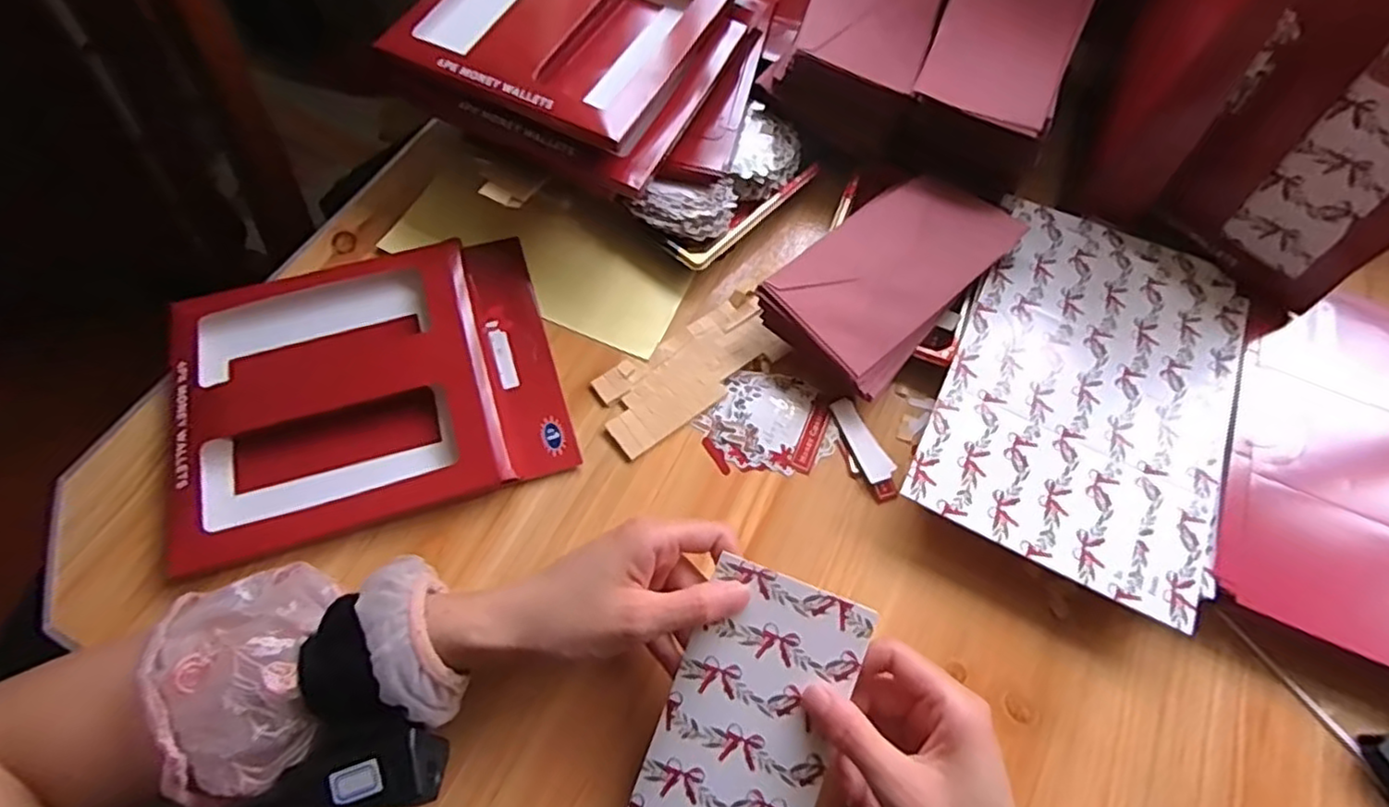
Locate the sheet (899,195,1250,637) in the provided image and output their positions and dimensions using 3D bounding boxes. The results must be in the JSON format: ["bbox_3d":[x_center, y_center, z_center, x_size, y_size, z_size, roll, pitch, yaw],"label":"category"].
[{"bbox_3d":[0.265,-0.016,0.450,0.176,0.006,0.276,24,65,9],"label":"sheet"}]

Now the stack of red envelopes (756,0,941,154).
[{"bbox_3d":[0.138,-0.304,0.541,0.103,0.060,0.181,23,65,8],"label":"stack of red envelopes"}]

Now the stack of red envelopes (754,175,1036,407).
[{"bbox_3d":[0.144,-0.097,0.483,0.099,0.031,0.190,42,69,16],"label":"stack of red envelopes"}]

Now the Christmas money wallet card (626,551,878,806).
[{"bbox_3d":[0.024,0.173,0.338,0.085,0.005,0.171,22,81,7],"label":"Christmas money wallet card"}]

